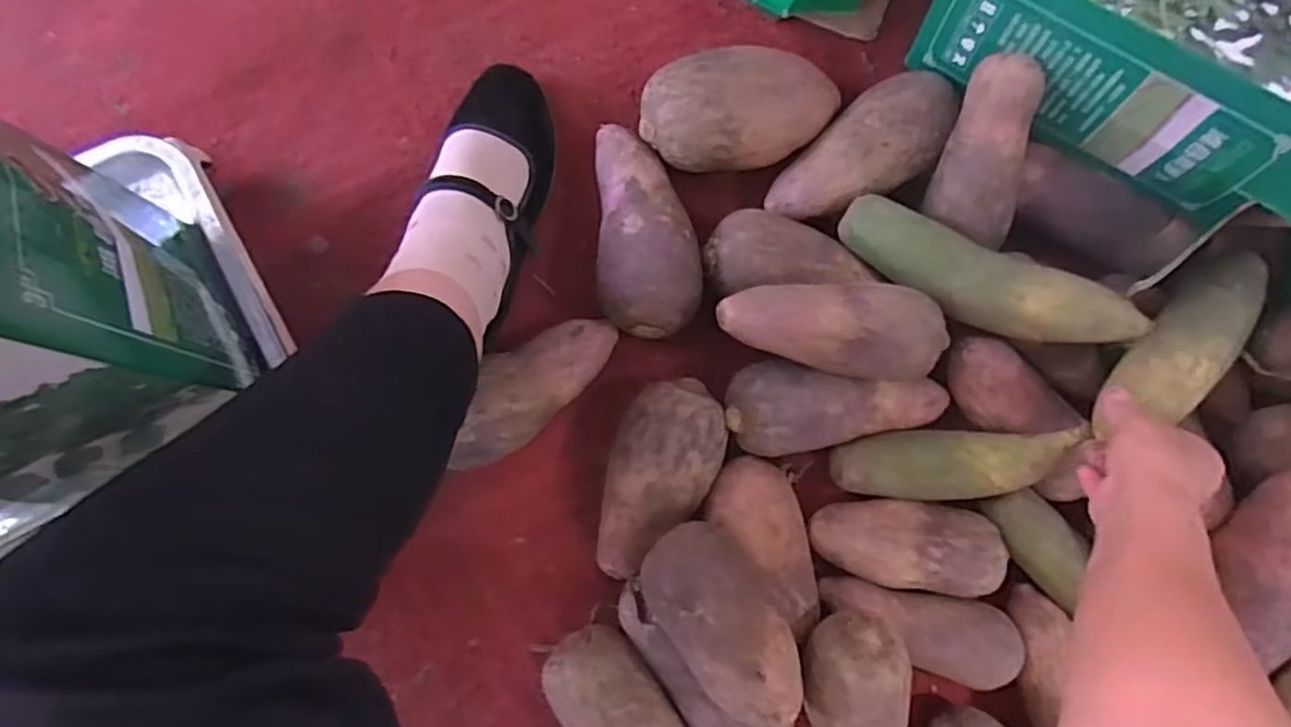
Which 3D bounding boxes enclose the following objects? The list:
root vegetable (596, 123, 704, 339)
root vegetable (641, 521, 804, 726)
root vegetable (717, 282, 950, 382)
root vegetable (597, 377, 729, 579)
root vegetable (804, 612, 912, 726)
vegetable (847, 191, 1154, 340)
[{"bbox_3d":[0.001,-0.105,0.561,0.081,0.065,0.174,0,87,-4],"label":"root vegetable"},{"bbox_3d":[0.055,0.185,0.502,0.078,0.073,0.146,-36,90,-5],"label":"root vegetable"},{"bbox_3d":[0.136,-0.025,0.509,0.164,0.047,0.066,4,86,-4],"label":"root vegetable"},{"bbox_3d":[0.010,0.091,0.548,0.083,0.057,0.163,21,85,-3],"label":"root vegetable"},{"bbox_3d":[0.161,0.265,0.526,0.073,0.050,0.154,-17,113,-8],"label":"root vegetable"},{"bbox_3d":[0.271,-0.061,0.559,0.238,0.078,0.055,27,85,-3],"label":"vegetable"}]

